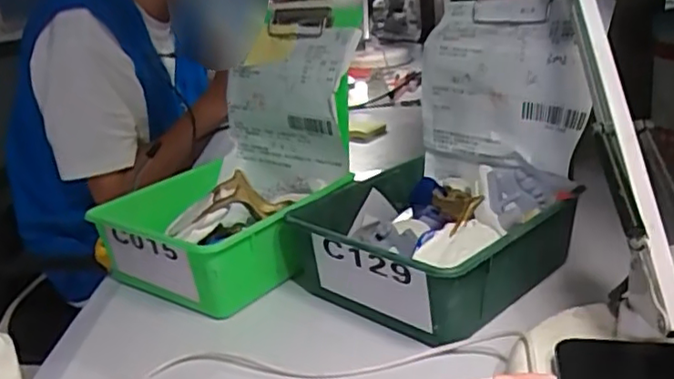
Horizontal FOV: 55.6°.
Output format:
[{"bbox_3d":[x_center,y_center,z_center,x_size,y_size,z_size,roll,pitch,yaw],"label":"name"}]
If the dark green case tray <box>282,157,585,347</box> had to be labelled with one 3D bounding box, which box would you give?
[{"bbox_3d":[0.067,0.036,0.474,0.169,0.066,0.170,14,28,44],"label":"dark green case tray"}]

